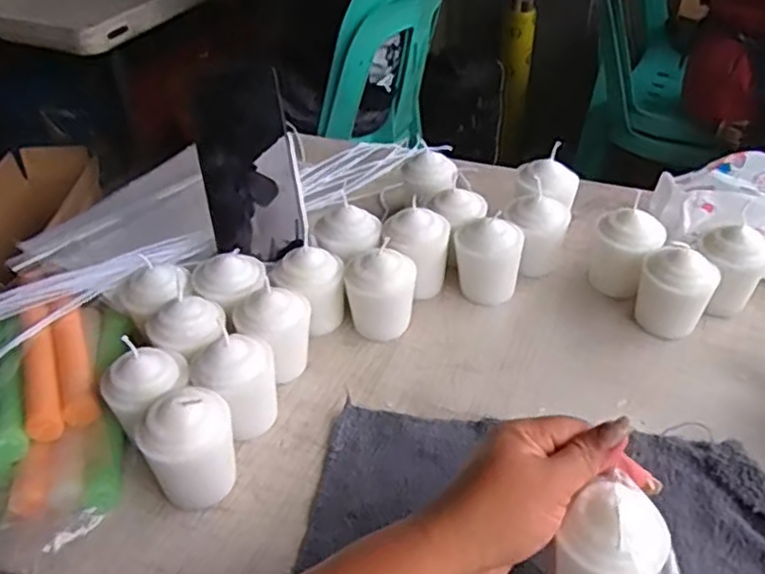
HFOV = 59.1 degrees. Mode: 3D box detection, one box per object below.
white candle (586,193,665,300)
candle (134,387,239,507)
[{"bbox_3d":[0.208,-0.029,0.585,0.056,0.073,0.046,22,45,25],"label":"white candle"},{"bbox_3d":[-0.122,0.102,0.432,0.056,0.074,0.050,-22,44,-23],"label":"candle"}]

